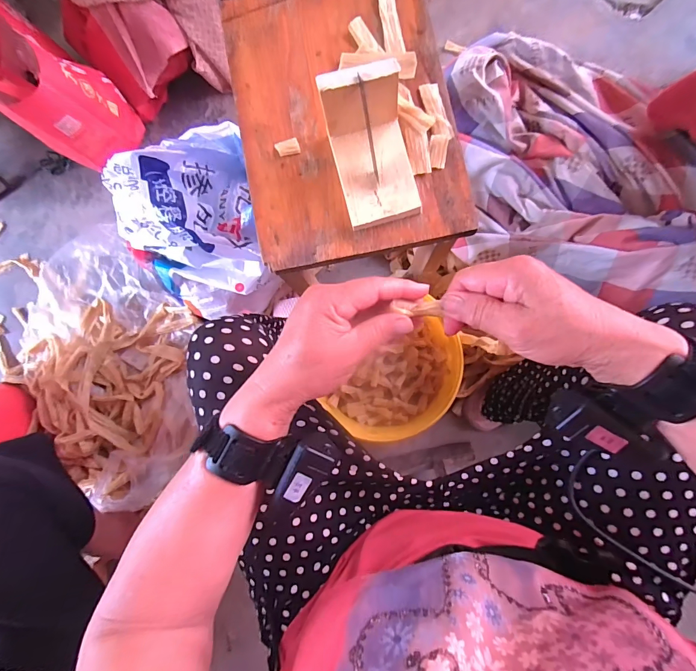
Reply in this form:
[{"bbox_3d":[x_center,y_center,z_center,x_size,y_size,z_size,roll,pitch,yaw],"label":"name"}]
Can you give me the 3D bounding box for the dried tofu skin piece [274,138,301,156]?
[{"bbox_3d":[-0.068,-0.212,0.416,0.026,0.004,0.018,-19,85,-1],"label":"dried tofu skin piece"}]

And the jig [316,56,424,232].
[{"bbox_3d":[0.026,-0.183,0.366,0.075,0.069,0.121,-16,85,0],"label":"jig"}]

